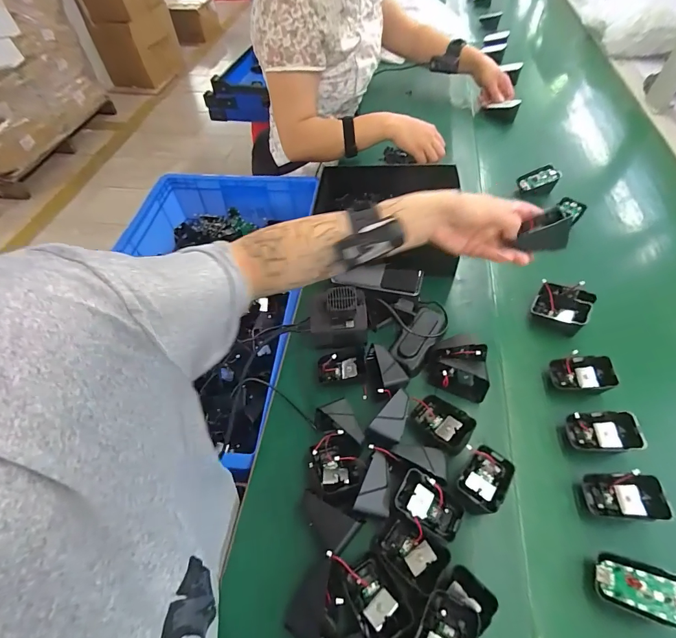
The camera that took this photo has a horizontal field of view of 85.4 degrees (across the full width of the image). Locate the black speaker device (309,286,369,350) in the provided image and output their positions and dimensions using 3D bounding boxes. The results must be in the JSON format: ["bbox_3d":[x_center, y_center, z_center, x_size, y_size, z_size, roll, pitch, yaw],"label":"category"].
[{"bbox_3d":[0.001,0.001,0.513,0.079,0.048,0.081,-5,54,0],"label":"black speaker device"}]

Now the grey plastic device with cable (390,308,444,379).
[{"bbox_3d":[0.111,0.025,0.500,0.047,0.022,0.107,28,61,22],"label":"grey plastic device with cable"}]

